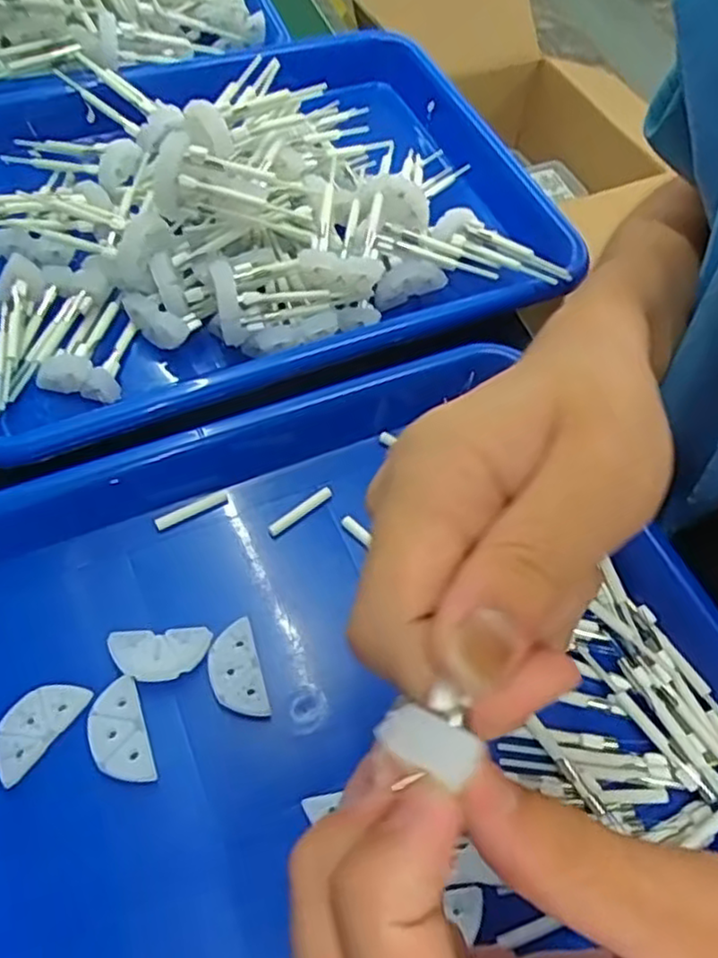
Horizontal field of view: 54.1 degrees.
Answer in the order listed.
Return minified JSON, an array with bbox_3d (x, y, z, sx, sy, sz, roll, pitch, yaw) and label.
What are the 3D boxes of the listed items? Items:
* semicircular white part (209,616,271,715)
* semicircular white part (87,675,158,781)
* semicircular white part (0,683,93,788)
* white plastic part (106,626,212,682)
[{"bbox_3d":[-0.049,0.074,0.276,0.019,0.004,0.038,-13,61,-12],"label":"semicircular white part"},{"bbox_3d":[-0.089,0.094,0.261,0.020,0.004,0.037,-16,62,-13],"label":"semicircular white part"},{"bbox_3d":[-0.120,0.091,0.261,0.019,0.005,0.039,33,62,15],"label":"semicircular white part"},{"bbox_3d":[-0.078,0.068,0.275,0.038,0.004,0.020,-3,59,-6],"label":"white plastic part"}]

